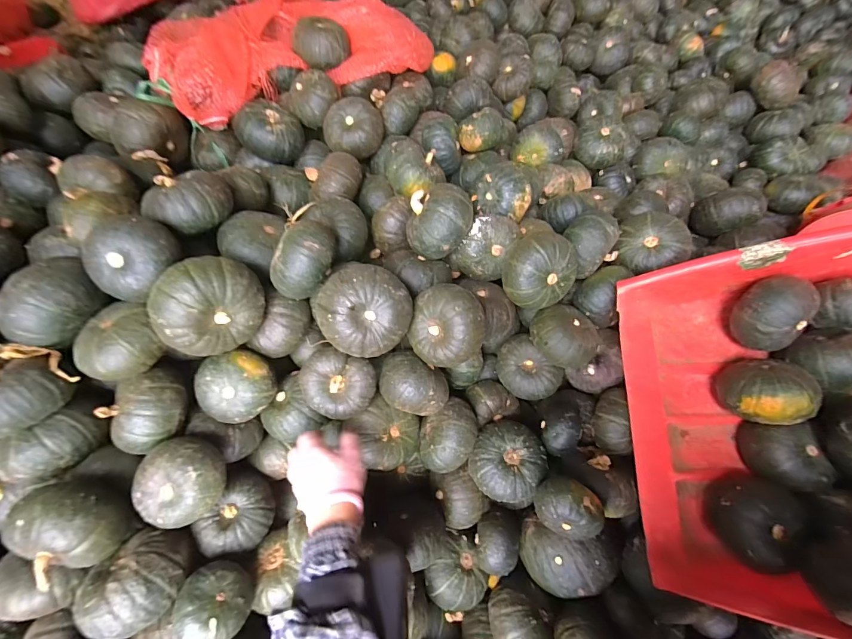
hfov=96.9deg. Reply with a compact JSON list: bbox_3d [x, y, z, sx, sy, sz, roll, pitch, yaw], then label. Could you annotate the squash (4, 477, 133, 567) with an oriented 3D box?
[{"bbox_3d":[-0.403,0.232,0.429,0.089,0.080,0.087,0,64,1],"label":"squash"}]

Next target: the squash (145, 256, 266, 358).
[{"bbox_3d":[-0.271,-0.015,0.483,0.076,0.114,0.130,40,71,18],"label":"squash"}]

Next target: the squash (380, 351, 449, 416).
[{"bbox_3d":[-0.019,0.095,0.548,0.103,0.071,0.079,29,69,14],"label":"squash"}]

